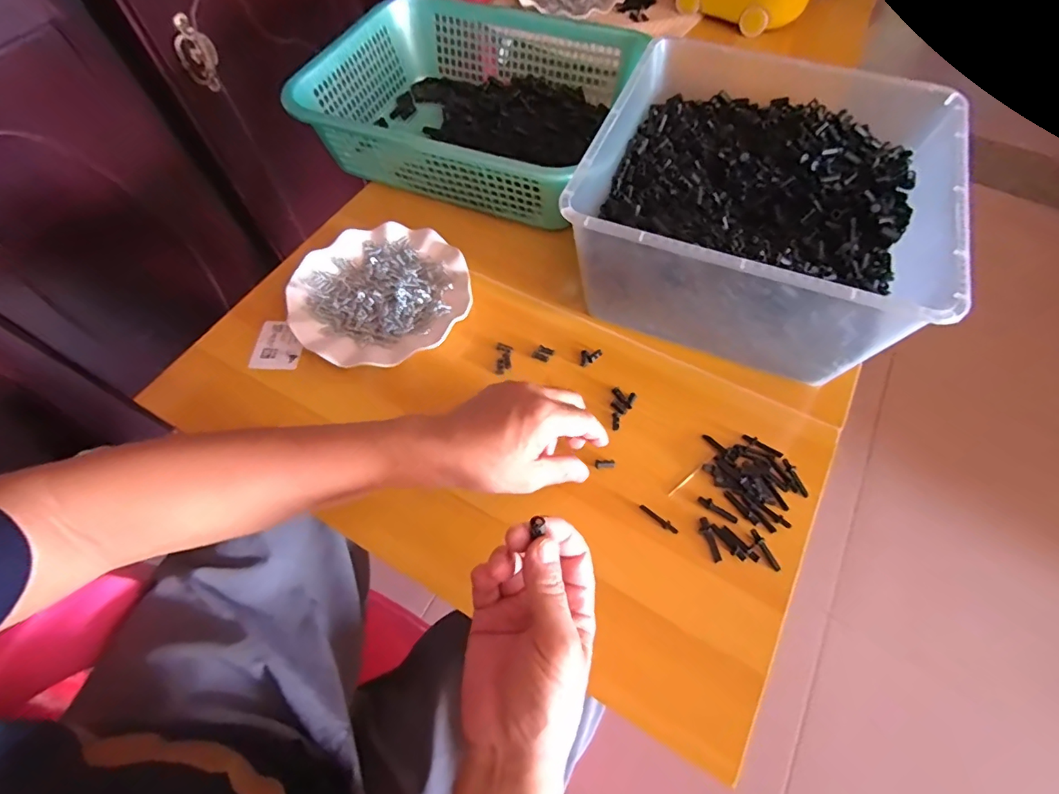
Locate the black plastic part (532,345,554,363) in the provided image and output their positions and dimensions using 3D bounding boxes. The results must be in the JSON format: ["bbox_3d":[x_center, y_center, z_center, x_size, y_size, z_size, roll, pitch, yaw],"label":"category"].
[{"bbox_3d":[0.014,-0.044,0.486,0.017,0.004,0.016,23,64,13],"label":"black plastic part"}]

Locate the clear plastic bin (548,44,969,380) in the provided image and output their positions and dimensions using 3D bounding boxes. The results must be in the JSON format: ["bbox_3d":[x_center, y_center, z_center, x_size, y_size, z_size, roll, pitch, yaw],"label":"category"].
[{"bbox_3d":[0.214,-0.184,0.484,0.292,0.141,0.302,20,63,12],"label":"clear plastic bin"}]

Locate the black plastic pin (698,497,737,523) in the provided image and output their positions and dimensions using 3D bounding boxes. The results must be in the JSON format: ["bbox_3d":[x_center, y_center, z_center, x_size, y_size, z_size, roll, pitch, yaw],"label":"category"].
[{"bbox_3d":[0.157,0.093,0.407,0.034,0.004,0.008,32,66,17],"label":"black plastic pin"}]

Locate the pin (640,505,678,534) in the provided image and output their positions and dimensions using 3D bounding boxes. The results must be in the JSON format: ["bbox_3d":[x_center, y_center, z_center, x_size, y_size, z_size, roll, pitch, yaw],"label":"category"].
[{"bbox_3d":[0.107,0.100,0.405,0.035,0.004,0.007,40,69,20],"label":"pin"}]

